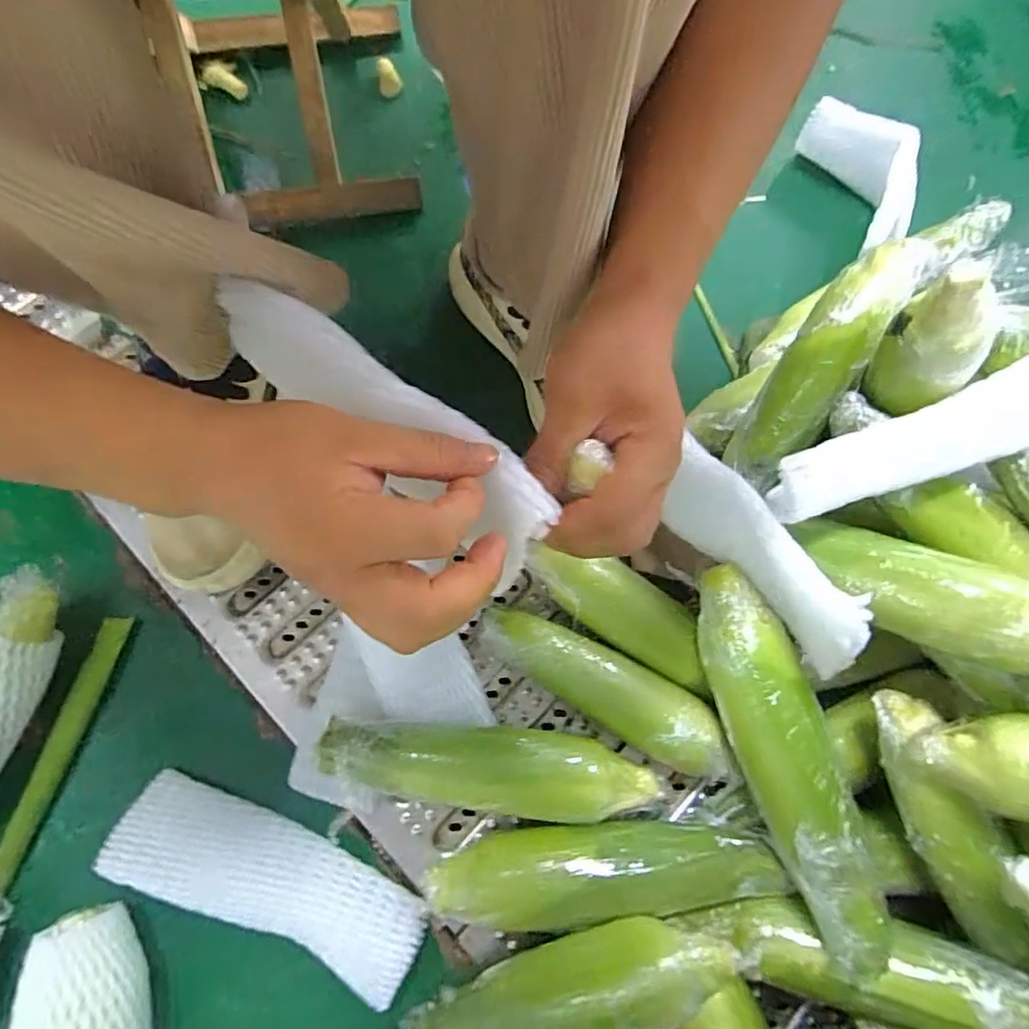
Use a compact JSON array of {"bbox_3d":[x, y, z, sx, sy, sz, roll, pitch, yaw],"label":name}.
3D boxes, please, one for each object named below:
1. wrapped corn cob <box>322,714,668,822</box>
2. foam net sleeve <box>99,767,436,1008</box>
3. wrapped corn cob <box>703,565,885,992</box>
[{"bbox_3d":[-0.016,0.173,0.411,0.230,0.060,0.054,6,75,1],"label":"wrapped corn cob"},{"bbox_3d":[-0.166,0.250,0.403,0.213,0.031,0.066,24,76,5],"label":"foam net sleeve"},{"bbox_3d":[0.171,0.151,0.384,0.051,0.067,0.234,-14,76,-4],"label":"wrapped corn cob"}]

